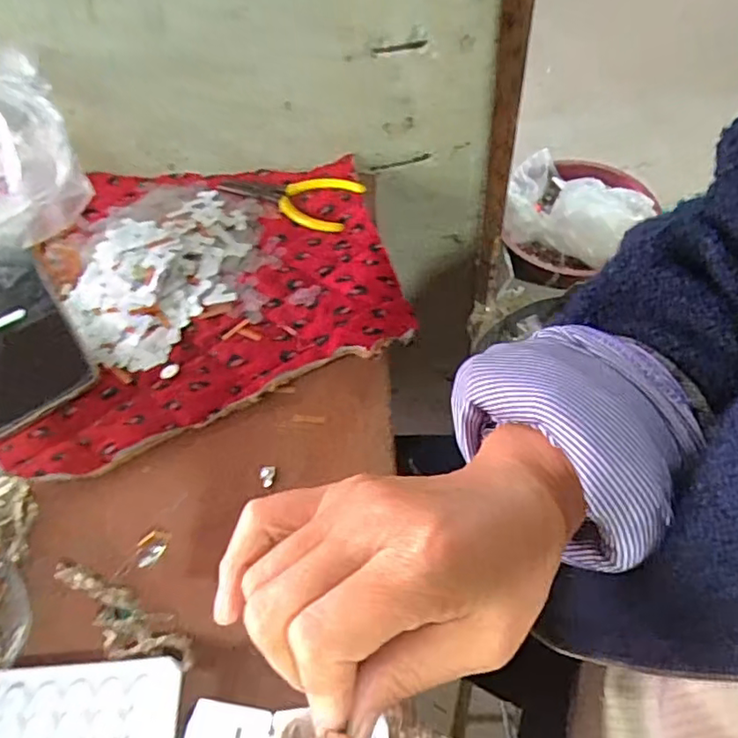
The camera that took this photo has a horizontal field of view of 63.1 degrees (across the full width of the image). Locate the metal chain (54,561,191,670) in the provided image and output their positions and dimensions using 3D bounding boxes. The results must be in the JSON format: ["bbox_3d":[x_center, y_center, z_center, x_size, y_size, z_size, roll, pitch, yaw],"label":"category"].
[{"bbox_3d":[-0.130,0.130,0.313,0.085,0.015,0.027,23,59,17],"label":"metal chain"}]

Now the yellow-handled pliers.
[{"bbox_3d":[-0.068,-0.144,0.499,0.118,0.007,0.061,14,57,12],"label":"yellow-handled pliers"}]

